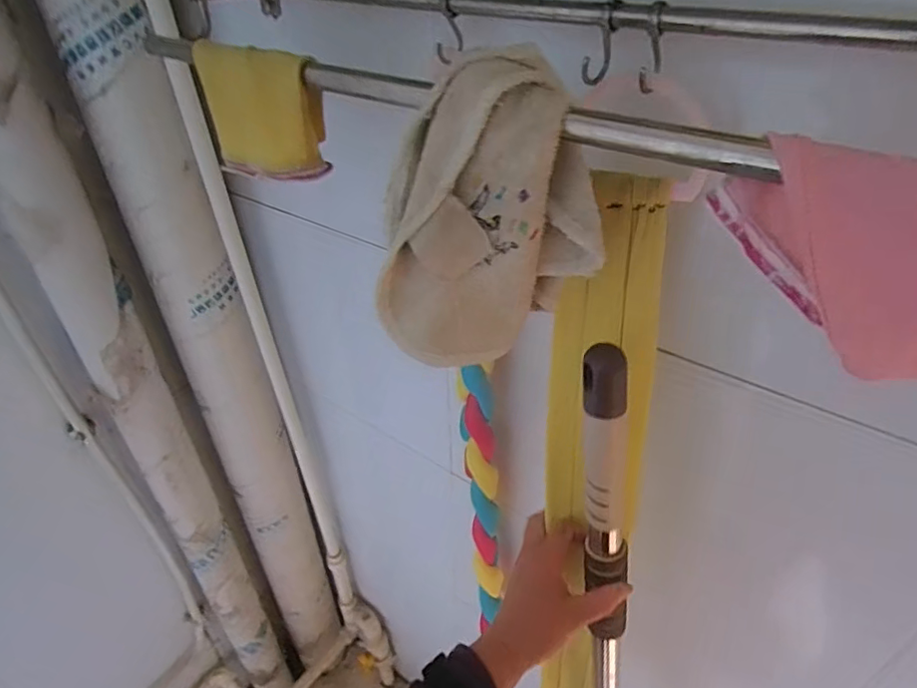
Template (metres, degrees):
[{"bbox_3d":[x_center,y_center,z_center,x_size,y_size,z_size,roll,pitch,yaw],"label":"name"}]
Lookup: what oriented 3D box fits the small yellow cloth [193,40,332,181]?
[{"bbox_3d":[-0.142,-0.168,0.398,0.110,0.076,0.055,29,46,34],"label":"small yellow cloth"}]

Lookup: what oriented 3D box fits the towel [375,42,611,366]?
[{"bbox_3d":[0.014,-0.067,0.295,0.112,0.144,0.048,-8,37,-9],"label":"towel"}]

